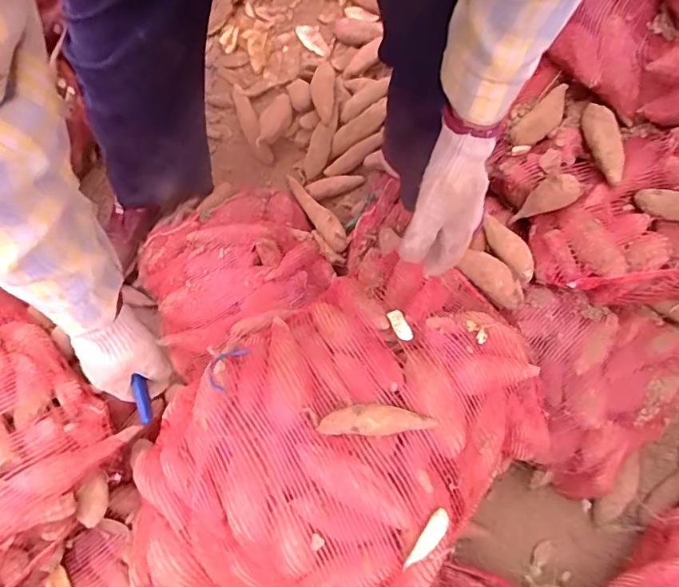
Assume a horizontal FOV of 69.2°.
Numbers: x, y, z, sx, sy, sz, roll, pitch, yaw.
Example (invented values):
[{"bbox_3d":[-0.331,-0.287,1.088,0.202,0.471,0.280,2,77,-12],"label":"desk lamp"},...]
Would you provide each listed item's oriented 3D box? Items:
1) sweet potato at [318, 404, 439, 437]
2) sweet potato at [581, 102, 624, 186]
[{"bbox_3d":[0.046,0.160,0.622,0.144,0.026,0.036,-1,74,1],"label":"sweet potato"},{"bbox_3d":[0.434,-0.249,0.812,0.044,0.039,0.163,-1,61,1],"label":"sweet potato"}]

